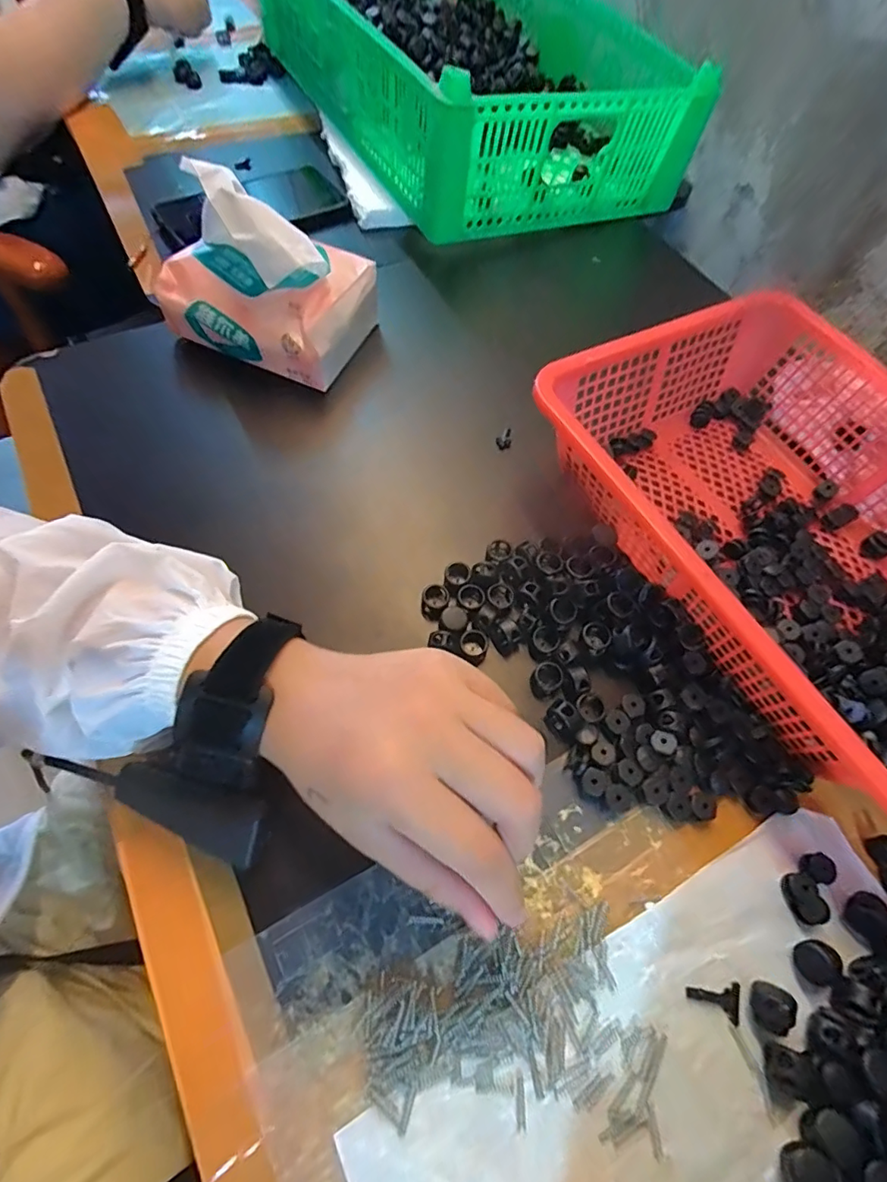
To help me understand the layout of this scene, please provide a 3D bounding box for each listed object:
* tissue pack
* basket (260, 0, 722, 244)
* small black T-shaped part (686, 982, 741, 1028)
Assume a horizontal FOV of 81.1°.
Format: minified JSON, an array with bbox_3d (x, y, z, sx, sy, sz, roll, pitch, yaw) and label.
[{"bbox_3d":[-0.130,-0.230,0.375,0.136,0.100,0.096,19,63,5],"label":"tissue pack"},{"bbox_3d":[0.019,-0.566,0.557,0.293,0.111,0.466,-24,67,-16],"label":"basket"},{"bbox_3d":[0.121,0.182,0.232,0.023,0.004,0.015,16,63,4],"label":"small black T-shaped part"}]

